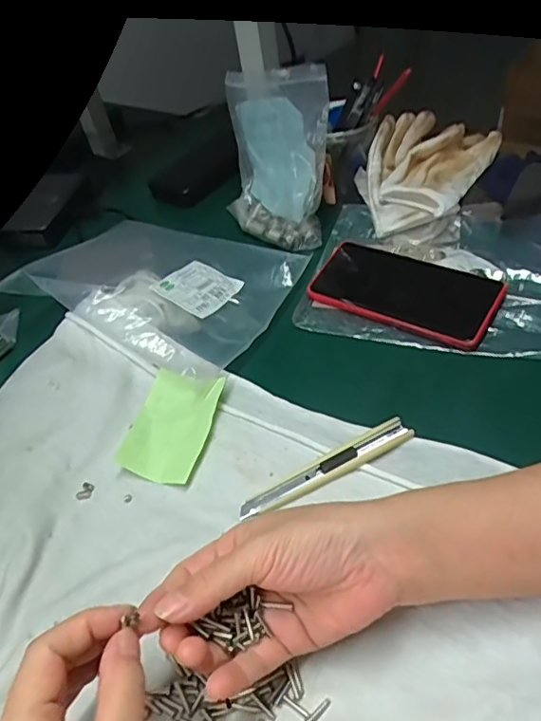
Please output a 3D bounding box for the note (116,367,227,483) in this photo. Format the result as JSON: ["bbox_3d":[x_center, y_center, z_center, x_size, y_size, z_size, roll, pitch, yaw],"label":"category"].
[{"bbox_3d":[-0.079,0.050,0.434,0.064,0.013,0.094,10,49,19],"label":"note"}]

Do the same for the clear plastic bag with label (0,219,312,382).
[{"bbox_3d":[-0.102,-0.084,0.535,0.229,0.052,0.194,15,50,22],"label":"clear plastic bag with label"}]

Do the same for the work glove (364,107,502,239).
[{"bbox_3d":[0.174,-0.209,0.599,0.135,0.073,0.176,8,48,17],"label":"work glove"}]

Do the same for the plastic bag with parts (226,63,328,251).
[{"bbox_3d":[0.005,-0.221,0.595,0.046,0.175,0.147,-16,30,-40],"label":"plastic bag with parts"}]

